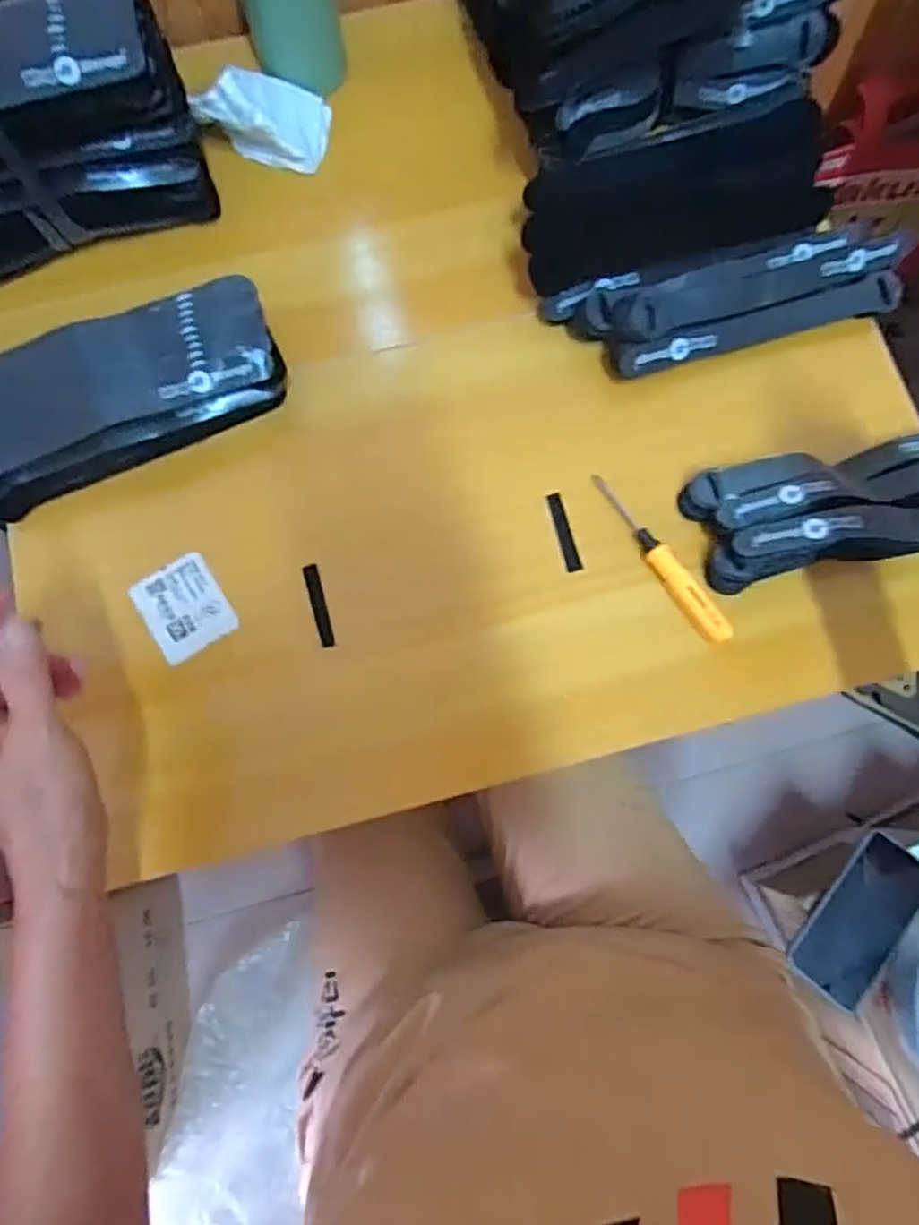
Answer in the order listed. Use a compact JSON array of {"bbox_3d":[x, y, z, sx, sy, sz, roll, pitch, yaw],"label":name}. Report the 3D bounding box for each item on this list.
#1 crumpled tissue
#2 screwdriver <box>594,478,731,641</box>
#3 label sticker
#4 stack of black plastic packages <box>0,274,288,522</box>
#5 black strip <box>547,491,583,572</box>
[{"bbox_3d":[-0.137,-0.357,0.483,0.078,0.056,0.067,4,79,1],"label":"crumpled tissue"},{"bbox_3d":[0.122,-0.035,0.425,0.017,0.017,0.126,-32,80,-6],"label":"screwdriver"},{"bbox_3d":[-0.172,-0.003,0.429,0.049,0.004,0.059,-32,80,-12],"label":"label sticker"},{"bbox_3d":[-0.215,-0.139,0.430,0.205,0.045,0.091,-24,79,-4],"label":"stack of black plastic packages"},{"bbox_3d":[0.067,-0.052,0.441,0.010,0.004,0.053,-14,79,-2],"label":"black strip"}]

